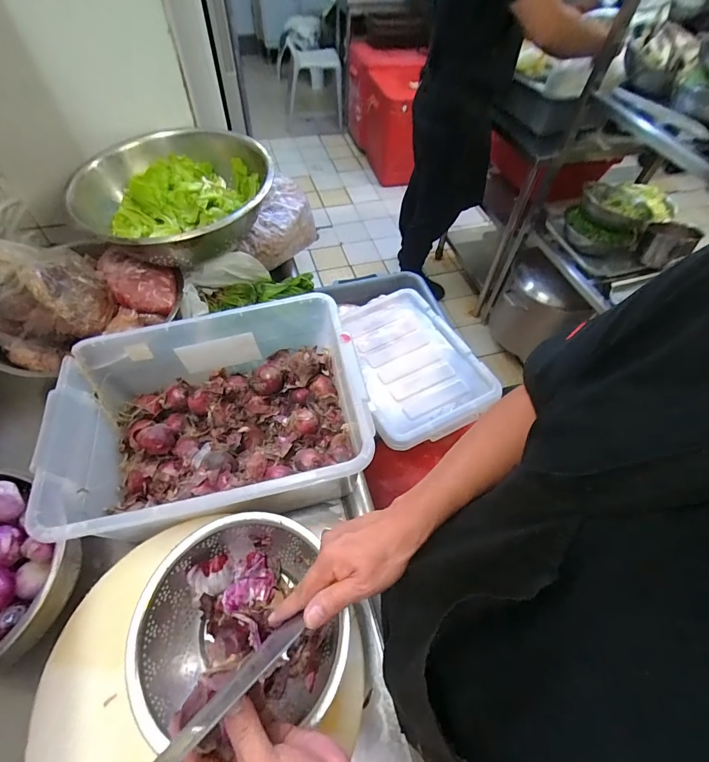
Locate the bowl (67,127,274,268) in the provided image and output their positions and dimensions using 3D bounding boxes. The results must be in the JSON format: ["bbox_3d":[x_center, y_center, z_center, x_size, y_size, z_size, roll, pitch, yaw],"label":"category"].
[{"bbox_3d":[-0.327,-0.356,0.737,0.336,0.109,0.350,1,55,-2],"label":"bowl"}]

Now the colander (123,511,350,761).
[{"bbox_3d":[-0.132,0.273,0.443,0.222,0.077,0.204,1,55,-2],"label":"colander"}]

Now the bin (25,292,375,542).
[{"bbox_3d":[-0.210,0.059,0.579,0.412,0.163,0.302,-10,57,-10],"label":"bin"}]

